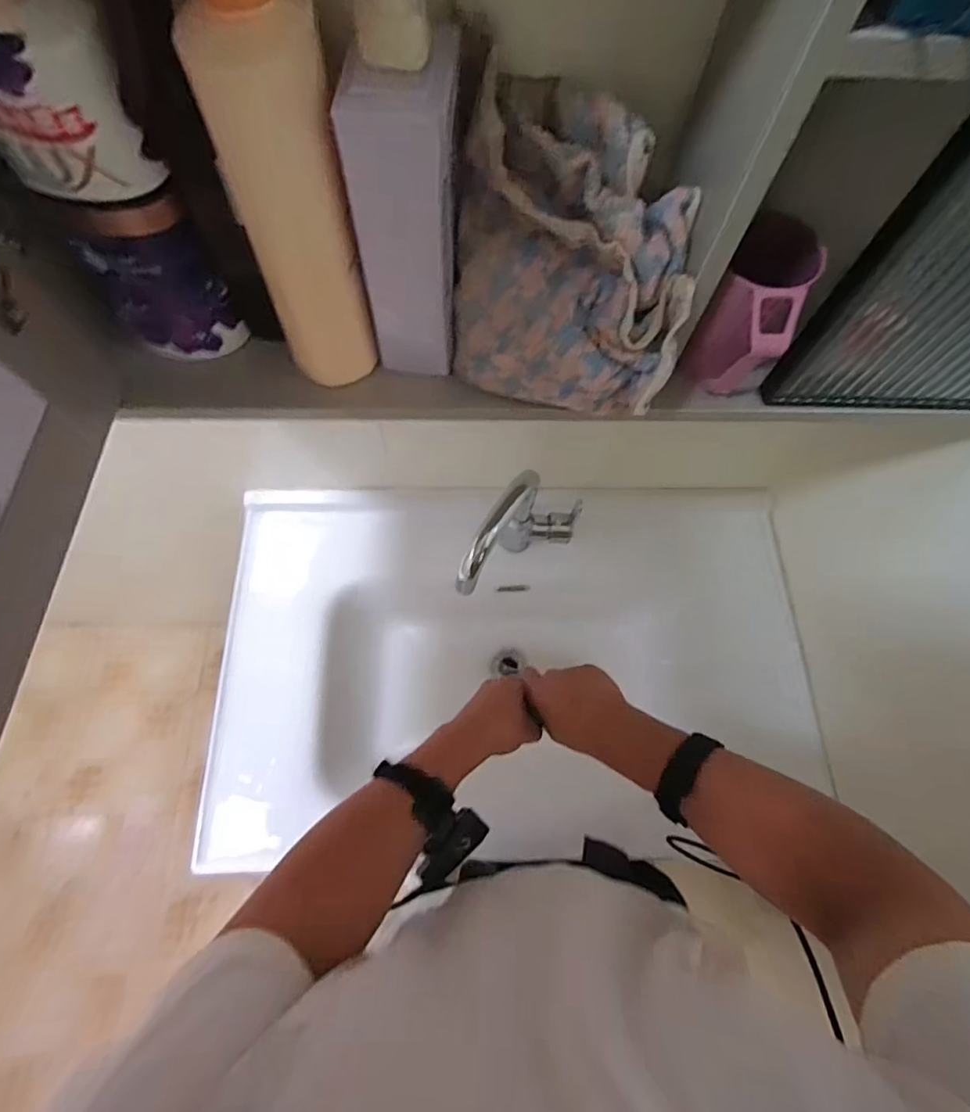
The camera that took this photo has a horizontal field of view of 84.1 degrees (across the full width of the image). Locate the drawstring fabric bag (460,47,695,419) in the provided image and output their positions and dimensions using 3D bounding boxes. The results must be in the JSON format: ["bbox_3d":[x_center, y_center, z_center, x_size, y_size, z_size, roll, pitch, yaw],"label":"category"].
[{"bbox_3d":[0.058,-0.196,0.361,0.150,0.145,0.117,8,68,1],"label":"drawstring fabric bag"}]

